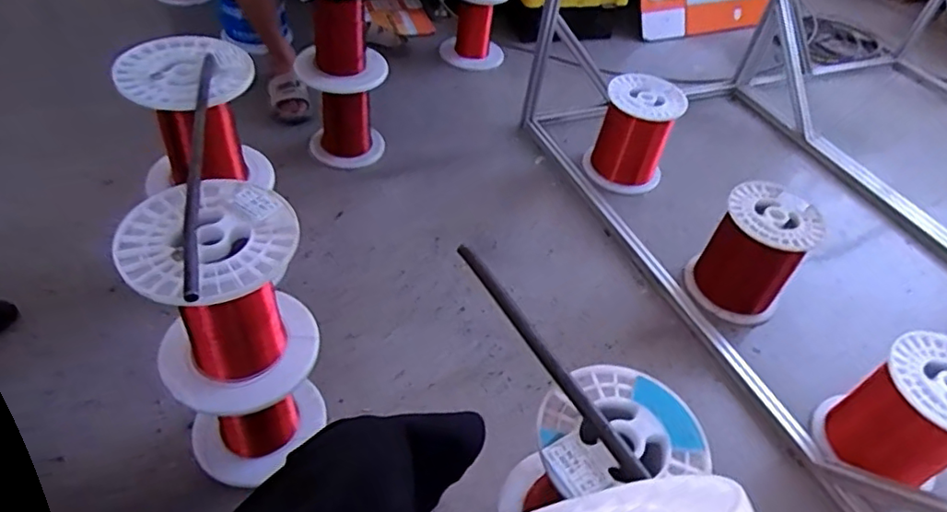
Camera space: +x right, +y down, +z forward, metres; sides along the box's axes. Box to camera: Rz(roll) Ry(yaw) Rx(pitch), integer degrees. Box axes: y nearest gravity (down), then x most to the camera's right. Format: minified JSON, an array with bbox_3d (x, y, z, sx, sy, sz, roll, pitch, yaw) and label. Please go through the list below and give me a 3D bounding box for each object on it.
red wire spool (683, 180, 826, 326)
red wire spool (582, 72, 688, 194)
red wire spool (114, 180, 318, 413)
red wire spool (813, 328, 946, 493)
[{"bbox_3d":[0.613,-0.010,1.312,0.197,0.240,0.192,5,46,-5],"label":"red wire spool"},{"bbox_3d":[0.429,-0.327,1.604,0.210,0.245,0.199,19,47,8],"label":"red wire spool"},{"bbox_3d":[-0.327,0.058,0.791,0.200,0.233,0.195,5,46,-5],"label":"red wire spool"},{"bbox_3d":[0.766,0.285,1.054,0.223,0.226,0.200,-19,53,-25],"label":"red wire spool"}]

